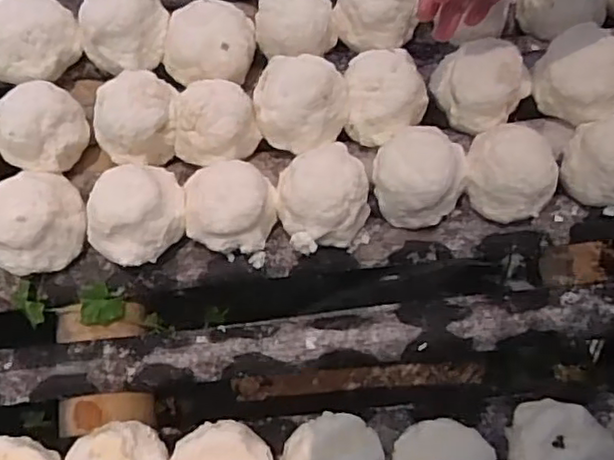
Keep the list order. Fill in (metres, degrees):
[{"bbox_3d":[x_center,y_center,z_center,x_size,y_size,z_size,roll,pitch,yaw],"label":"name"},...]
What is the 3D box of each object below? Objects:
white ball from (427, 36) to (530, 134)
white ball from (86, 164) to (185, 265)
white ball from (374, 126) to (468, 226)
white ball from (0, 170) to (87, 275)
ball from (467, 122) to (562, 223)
[{"bbox_3d":[0.135,-0.118,0.508,0.067,0.048,0.065,39,77,9],"label":"white ball"},{"bbox_3d":[-0.126,-0.013,0.496,0.067,0.059,0.080,5,74,0],"label":"white ball"},{"bbox_3d":[0.084,-0.044,0.486,0.066,0.052,0.072,0,74,-1],"label":"white ball"},{"bbox_3d":[-0.204,-0.007,0.498,0.064,0.052,0.080,5,75,1],"label":"white ball"},{"bbox_3d":[0.151,-0.042,0.491,0.060,0.049,0.064,0,74,-1],"label":"ball"}]

